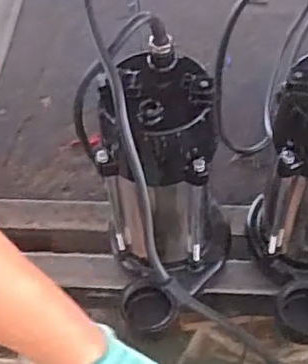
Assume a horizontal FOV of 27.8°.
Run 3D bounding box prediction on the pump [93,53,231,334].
[{"bbox_3d":[0.011,0.015,0.543,0.107,0.238,0.132,5,55,8],"label":"pump"}]

